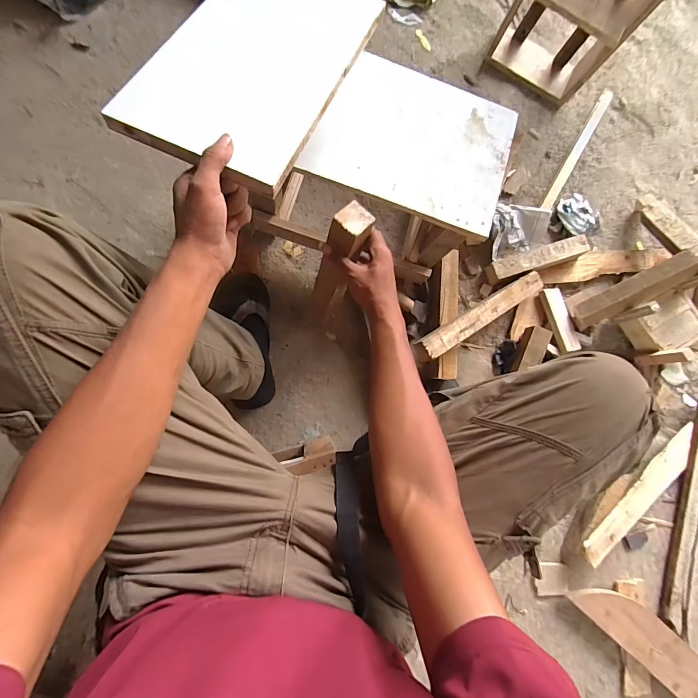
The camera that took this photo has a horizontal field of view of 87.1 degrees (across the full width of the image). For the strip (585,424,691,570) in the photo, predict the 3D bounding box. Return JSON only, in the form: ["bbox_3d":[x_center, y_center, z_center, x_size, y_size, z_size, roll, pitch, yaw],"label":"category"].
[{"bbox_3d":[0.655,0.324,0.813,0.394,0.021,0.066,-36,90,-16],"label":"strip"}]

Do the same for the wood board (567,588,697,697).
[{"bbox_3d":[0.661,0.644,0.804,0.408,0.026,0.100,41,81,-1],"label":"wood board"}]

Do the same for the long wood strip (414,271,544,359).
[{"bbox_3d":[0.286,-0.075,0.784,0.354,0.042,0.053,-29,91,-22],"label":"long wood strip"}]

